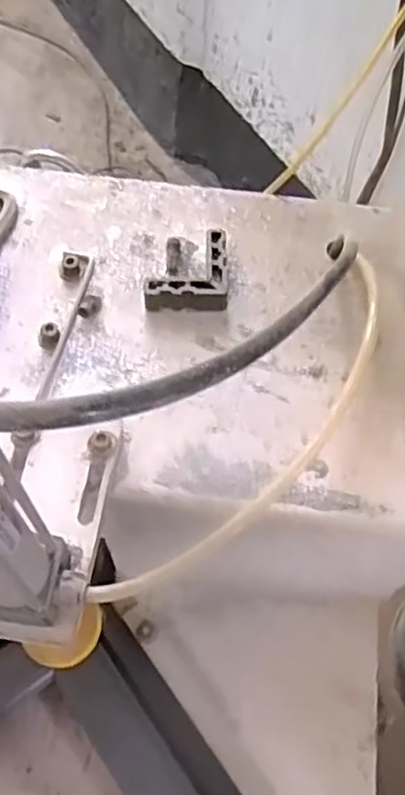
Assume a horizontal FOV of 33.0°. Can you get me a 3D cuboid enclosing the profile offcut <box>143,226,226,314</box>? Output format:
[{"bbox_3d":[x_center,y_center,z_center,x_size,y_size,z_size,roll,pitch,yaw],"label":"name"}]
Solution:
[{"bbox_3d":[-0.009,-0.091,0.497,0.057,0.021,0.065,6,62,3],"label":"profile offcut"}]

